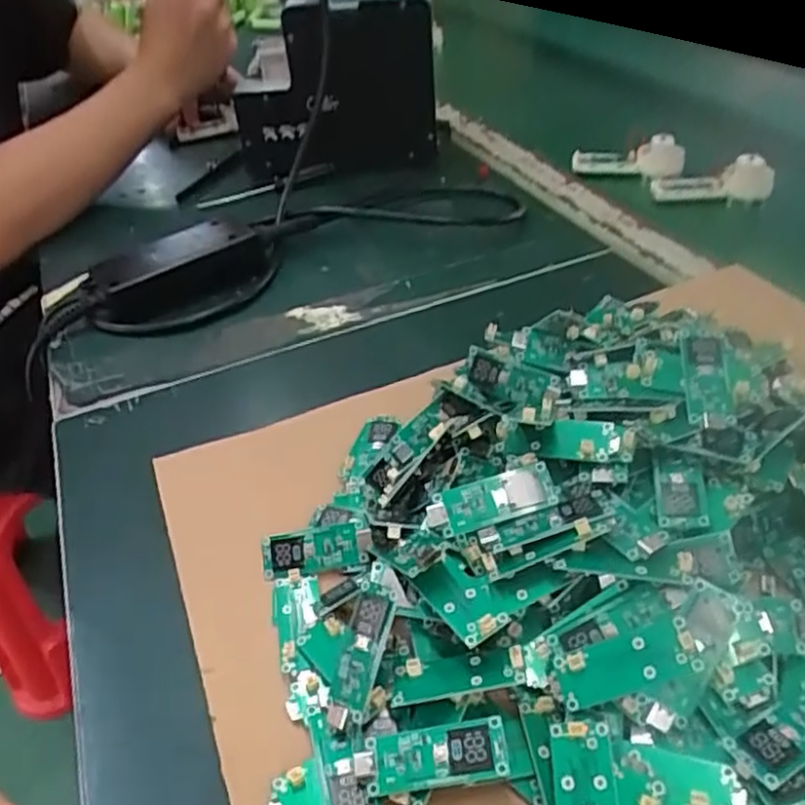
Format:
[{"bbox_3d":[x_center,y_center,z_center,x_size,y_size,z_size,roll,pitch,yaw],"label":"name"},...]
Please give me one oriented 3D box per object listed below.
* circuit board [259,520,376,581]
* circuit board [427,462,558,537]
[{"bbox_3d":[-0.038,0.066,0.323,0.049,0.004,0.020,-10,78,7],"label":"circuit board"},{"bbox_3d":[0.035,0.039,0.290,0.051,0.004,0.018,-17,69,0],"label":"circuit board"}]

